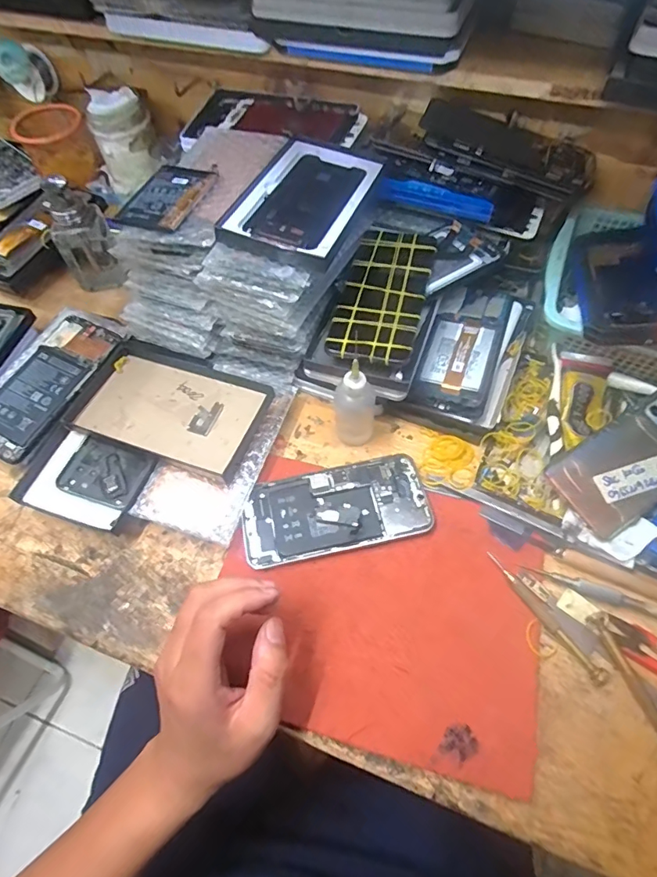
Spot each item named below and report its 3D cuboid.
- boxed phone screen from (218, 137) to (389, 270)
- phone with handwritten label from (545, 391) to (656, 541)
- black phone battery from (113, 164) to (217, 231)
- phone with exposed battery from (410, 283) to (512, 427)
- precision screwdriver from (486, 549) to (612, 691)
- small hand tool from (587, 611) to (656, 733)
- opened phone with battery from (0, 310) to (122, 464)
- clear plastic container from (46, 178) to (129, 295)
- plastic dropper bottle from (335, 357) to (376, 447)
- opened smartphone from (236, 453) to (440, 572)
[{"bbox_3d":[-0.018,-0.218,0.428,0.100,0.017,0.169,16,61,12],"label":"boxed phone screen"},{"bbox_3d":[0.264,0.015,0.405,0.155,0.005,0.072,-33,67,-10],"label":"phone with handwritten label"},{"bbox_3d":[-0.145,-0.221,0.434,0.064,0.010,0.085,15,61,13],"label":"black phone battery"},{"bbox_3d":[0.136,-0.093,0.483,0.071,0.011,0.158,16,64,15],"label":"phone with exposed battery"},{"bbox_3d":[0.167,0.137,0.371,0.012,0.009,0.115,-33,63,-16],"label":"precision screwdriver"},{"bbox_3d":[0.225,0.181,0.349,0.015,0.009,0.108,-17,63,-9],"label":"small hand tool"},{"bbox_3d":[-0.286,-0.057,0.485,0.076,0.014,0.165,22,63,15],"label":"opened phone with battery"},{"bbox_3d":[-0.287,-0.233,0.563,0.064,0.123,0.042,-31,64,-14],"label":"clear plastic container"},{"bbox_3d":[0.025,-0.030,0.432,0.036,0.096,0.031,4,60,5],"label":"plastic dropper bottle"},{"bbox_3d":[0.006,0.061,0.421,0.162,0.010,0.080,-13,59,-5],"label":"opened smartphone"}]

